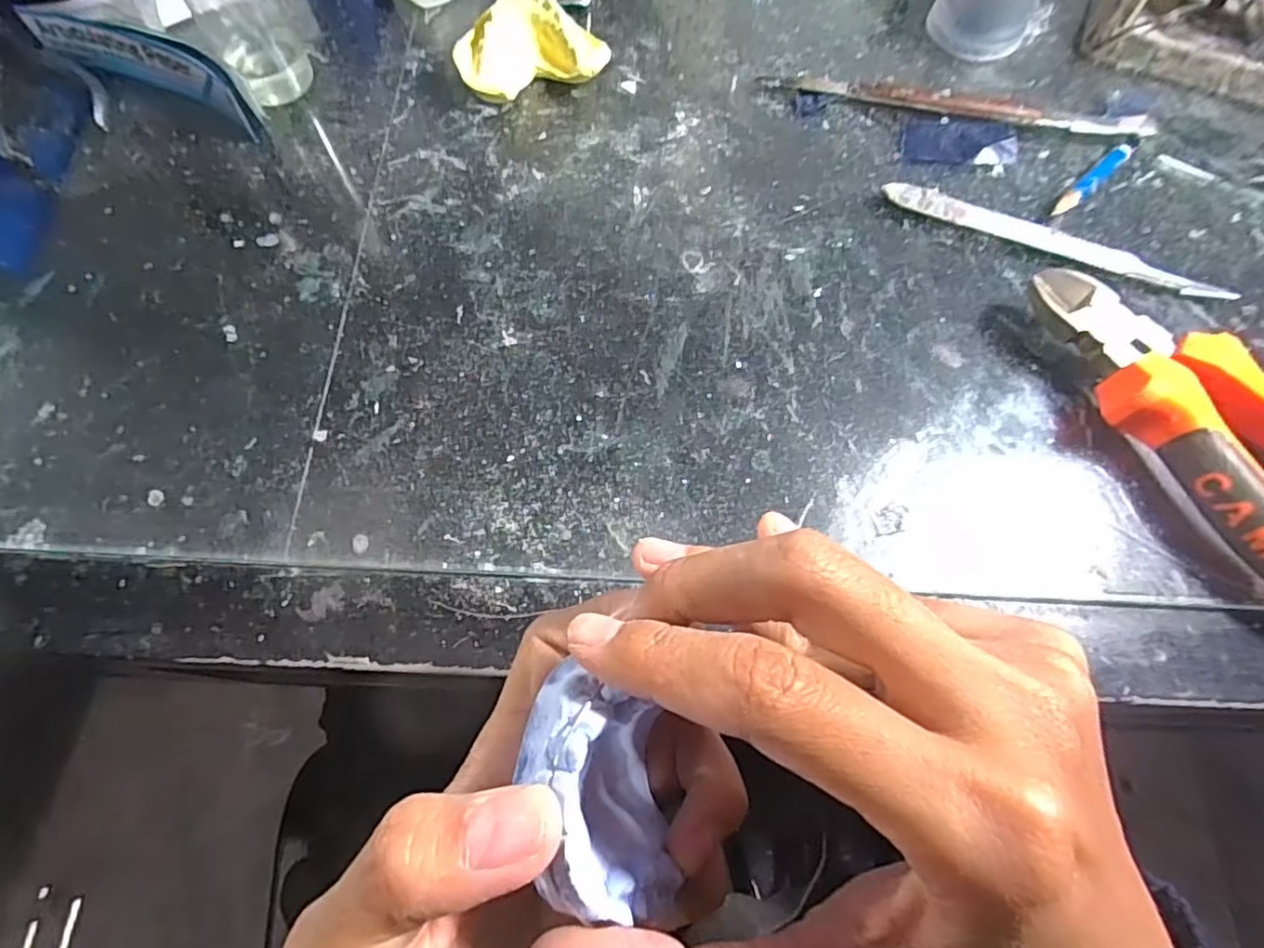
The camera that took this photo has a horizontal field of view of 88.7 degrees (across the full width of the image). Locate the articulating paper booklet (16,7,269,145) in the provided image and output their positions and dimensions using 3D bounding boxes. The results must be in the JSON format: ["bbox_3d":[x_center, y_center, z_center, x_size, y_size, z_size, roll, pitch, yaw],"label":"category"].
[{"bbox_3d":[-0.212,-0.180,0.281,0.114,0.024,0.007,23,42,2],"label":"articulating paper booklet"}]

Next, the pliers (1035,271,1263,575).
[{"bbox_3d":[0.201,-0.015,0.221,0.054,0.028,0.145,-29,73,-11],"label":"pliers"}]

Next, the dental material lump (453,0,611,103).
[{"bbox_3d":[-0.045,-0.186,0.286,0.063,0.026,0.036,-19,72,-7],"label":"dental material lump"}]

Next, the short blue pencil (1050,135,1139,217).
[{"bbox_3d":[0.198,-0.126,0.274,0.057,0.007,0.008,-41,76,-14],"label":"short blue pencil"}]

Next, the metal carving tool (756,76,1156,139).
[{"bbox_3d":[0.144,-0.165,0.289,0.167,0.009,0.014,11,70,3],"label":"metal carving tool"}]

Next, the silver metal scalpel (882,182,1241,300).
[{"bbox_3d":[0.171,-0.095,0.263,0.135,0.006,0.012,20,71,6],"label":"silver metal scalpel"}]

